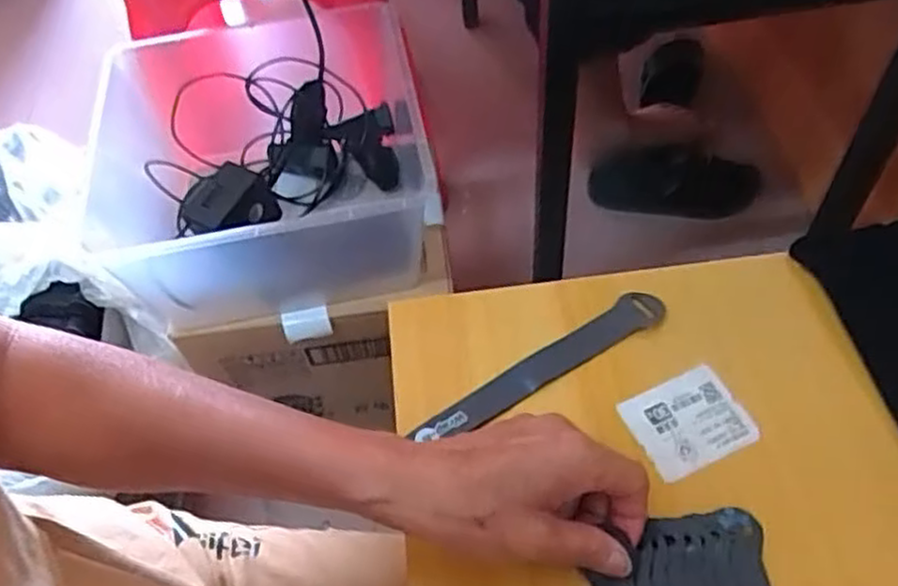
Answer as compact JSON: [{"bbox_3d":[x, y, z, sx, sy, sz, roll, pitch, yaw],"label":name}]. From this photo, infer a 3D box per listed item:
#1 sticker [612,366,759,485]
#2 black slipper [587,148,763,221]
[{"bbox_3d":[0.127,0.068,0.387,0.059,0.004,0.050,-21,55,-10],"label":"sticker"},{"bbox_3d":[0.347,-0.166,1.133,0.253,0.085,0.067,5,55,9],"label":"black slipper"}]

